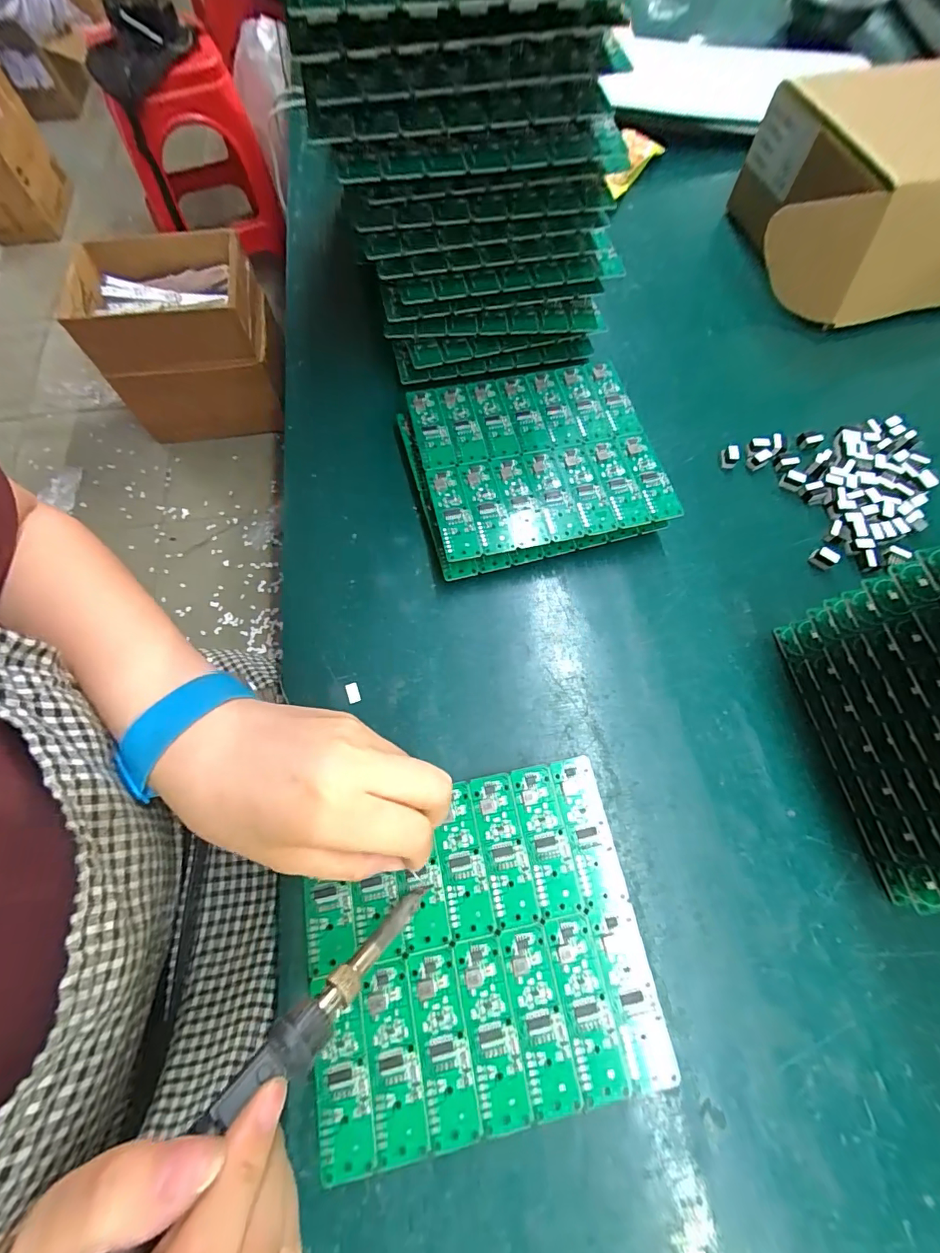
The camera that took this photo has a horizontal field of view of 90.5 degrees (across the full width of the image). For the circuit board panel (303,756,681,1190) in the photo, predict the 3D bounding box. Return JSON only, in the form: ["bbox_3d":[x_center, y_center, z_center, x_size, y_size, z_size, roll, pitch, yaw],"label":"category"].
[{"bbox_3d":[0.003,0.146,0.215,0.149,0.004,0.135,-11,68,-4],"label":"circuit board panel"}]

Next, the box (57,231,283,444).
[{"bbox_3d":[-0.673,-0.695,1.140,0.410,0.335,0.296,-8,68,-3],"label":"box"}]

